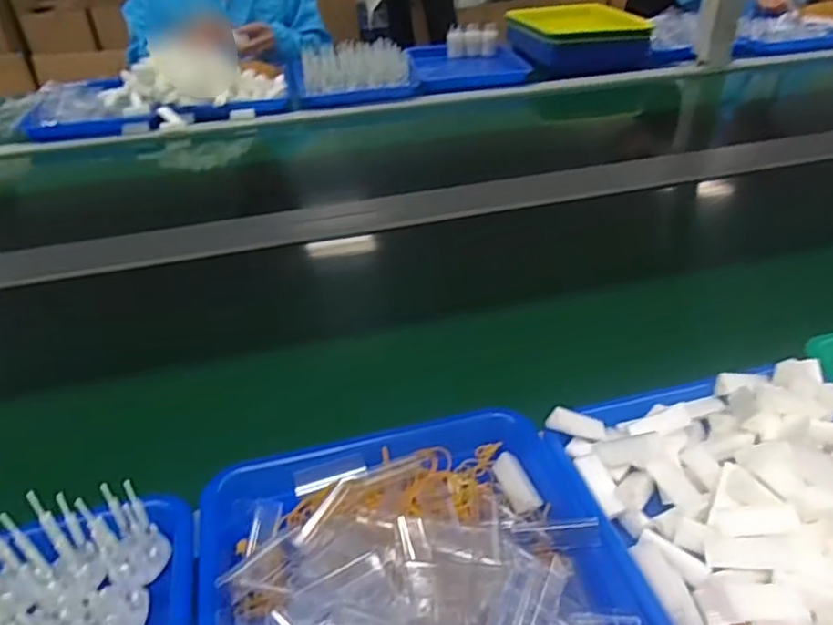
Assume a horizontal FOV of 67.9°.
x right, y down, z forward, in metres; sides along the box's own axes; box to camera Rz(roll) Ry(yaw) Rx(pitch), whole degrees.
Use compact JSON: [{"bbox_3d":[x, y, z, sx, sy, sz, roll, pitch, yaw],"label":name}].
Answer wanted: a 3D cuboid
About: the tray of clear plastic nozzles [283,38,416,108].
[{"bbox_3d":[-0.145,-0.526,1.350,0.266,0.081,0.209,-8,36,-7],"label":"tray of clear plastic nozzles"}]

